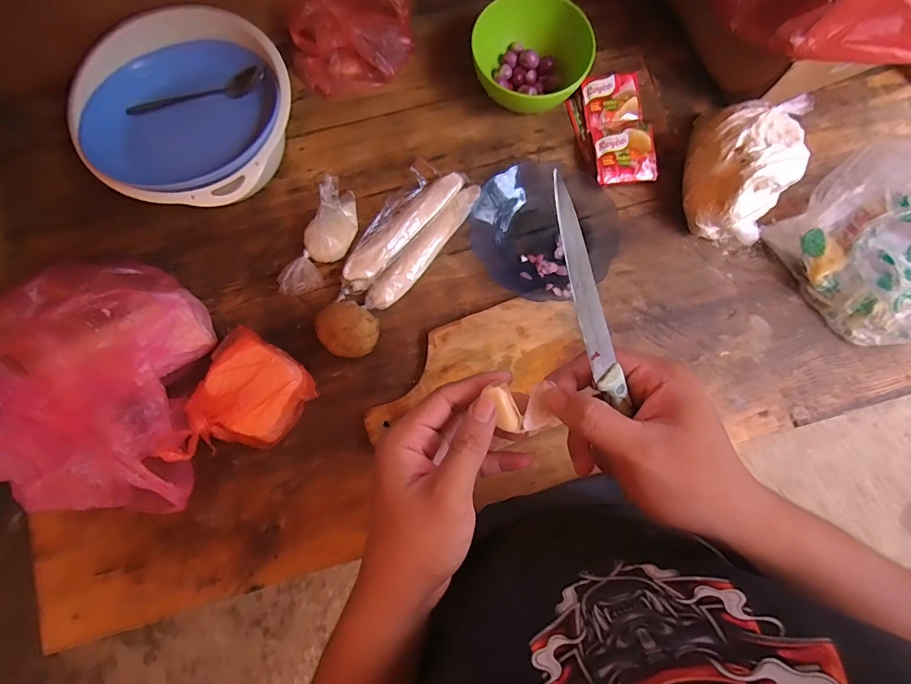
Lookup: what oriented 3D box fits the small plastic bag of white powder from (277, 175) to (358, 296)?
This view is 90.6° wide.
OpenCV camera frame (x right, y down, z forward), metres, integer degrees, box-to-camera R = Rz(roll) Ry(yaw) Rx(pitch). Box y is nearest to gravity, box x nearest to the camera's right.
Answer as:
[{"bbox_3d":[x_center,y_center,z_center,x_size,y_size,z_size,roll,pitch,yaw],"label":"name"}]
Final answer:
[{"bbox_3d":[-0.167,-0.127,0.562,0.051,0.071,0.152,33,82,6],"label":"small plastic bag of white powder"}]

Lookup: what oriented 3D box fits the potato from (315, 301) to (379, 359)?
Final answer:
[{"bbox_3d":[-0.131,-0.016,0.548,0.077,0.054,0.063,44,83,7],"label":"potato"}]

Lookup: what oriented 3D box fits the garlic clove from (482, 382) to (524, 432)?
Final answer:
[{"bbox_3d":[0.031,0.041,0.282,0.016,0.012,0.031,-28,97,-4],"label":"garlic clove"}]

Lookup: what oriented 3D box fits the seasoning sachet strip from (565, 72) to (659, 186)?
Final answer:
[{"bbox_3d":[0.218,-0.287,0.610,0.095,0.029,0.152,-15,80,-2],"label":"seasoning sachet strip"}]

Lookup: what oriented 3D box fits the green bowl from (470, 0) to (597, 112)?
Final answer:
[{"bbox_3d":[0.095,-0.372,0.599,0.159,0.085,0.136,9,80,2],"label":"green bowl"}]

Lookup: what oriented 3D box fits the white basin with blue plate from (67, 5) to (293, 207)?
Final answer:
[{"bbox_3d":[-0.301,-0.262,0.550,0.195,0.139,0.224,27,81,5],"label":"white basin with blue plate"}]

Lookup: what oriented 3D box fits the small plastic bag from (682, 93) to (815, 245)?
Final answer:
[{"bbox_3d":[0.352,-0.214,0.562,0.124,0.102,0.161,22,81,4],"label":"small plastic bag"}]

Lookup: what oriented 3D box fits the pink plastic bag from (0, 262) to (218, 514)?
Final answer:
[{"bbox_3d":[-0.416,0.047,0.510,0.246,0.115,0.277,-2,80,0],"label":"pink plastic bag"}]

